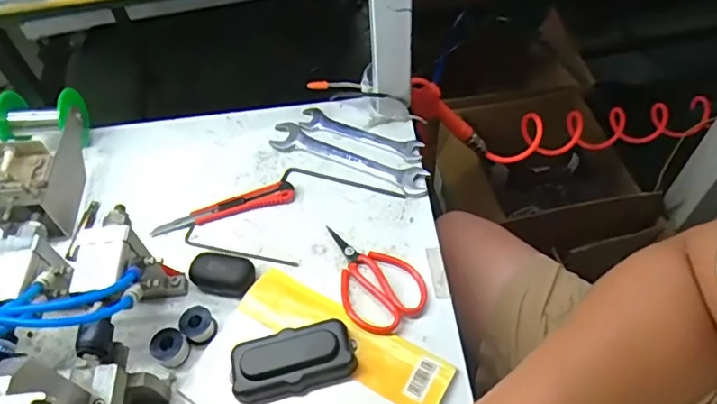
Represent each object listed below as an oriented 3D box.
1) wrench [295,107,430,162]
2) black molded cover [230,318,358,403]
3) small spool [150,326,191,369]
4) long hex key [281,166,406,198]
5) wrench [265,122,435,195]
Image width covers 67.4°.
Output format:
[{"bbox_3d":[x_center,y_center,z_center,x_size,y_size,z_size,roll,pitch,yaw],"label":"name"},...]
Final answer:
[{"bbox_3d":[0.002,-0.081,0.642,0.157,0.005,0.032,19,57,17],"label":"wrench"},{"bbox_3d":[-0.058,0.137,0.469,0.104,0.022,0.053,-16,54,-8],"label":"black molded cover"},{"bbox_3d":[-0.174,0.132,0.494,0.029,0.025,0.028,-2,53,2],"label":"small spool"},{"bbox_3d":[-0.018,-0.019,0.603,0.143,0.005,0.026,12,55,12],"label":"long hex key"},{"bbox_3d":[-0.015,-0.051,0.622,0.195,0.008,0.038,21,57,18],"label":"wrench"}]

